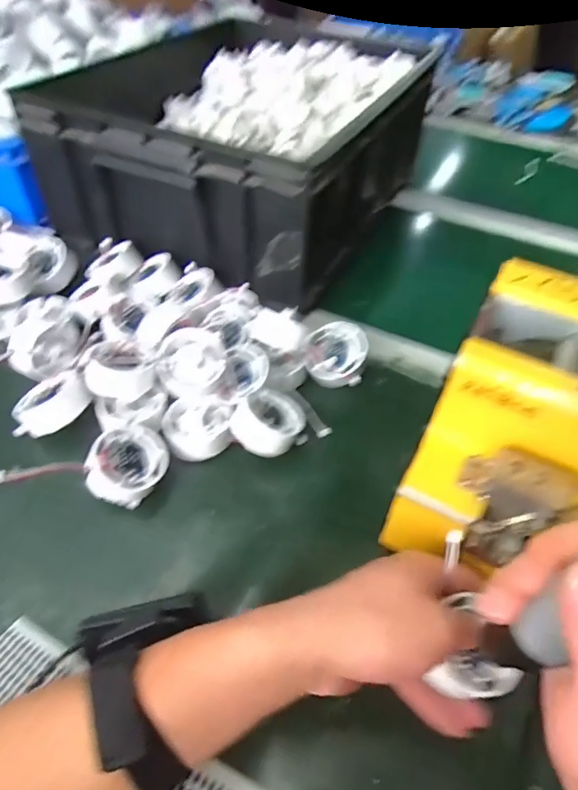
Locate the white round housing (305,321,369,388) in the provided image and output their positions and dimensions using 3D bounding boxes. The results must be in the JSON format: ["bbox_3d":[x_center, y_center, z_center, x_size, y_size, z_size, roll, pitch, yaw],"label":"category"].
[{"bbox_3d":[0.046,-0.037,0.469,0.053,0.028,0.066,12,62,12],"label":"white round housing"}]

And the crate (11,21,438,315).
[{"bbox_3d":[-0.054,-0.340,0.652,0.371,0.155,0.455,21,50,16],"label":"crate"}]

